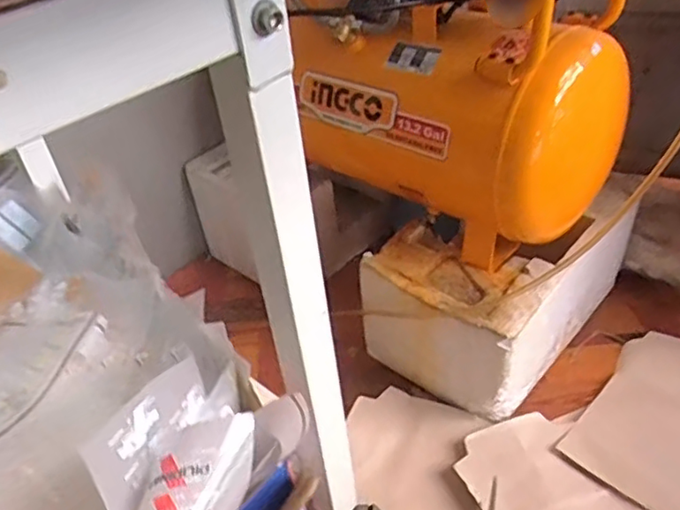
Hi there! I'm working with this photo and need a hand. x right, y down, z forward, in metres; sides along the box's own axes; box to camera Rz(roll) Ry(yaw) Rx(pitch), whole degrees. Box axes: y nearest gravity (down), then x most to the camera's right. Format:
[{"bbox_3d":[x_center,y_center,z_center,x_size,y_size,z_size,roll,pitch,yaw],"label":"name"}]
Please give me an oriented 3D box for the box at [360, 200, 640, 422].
[{"bbox_3d":[0.280,0.031,1.061,0.274,0.224,0.454,24,47,34],"label":"box"}]

